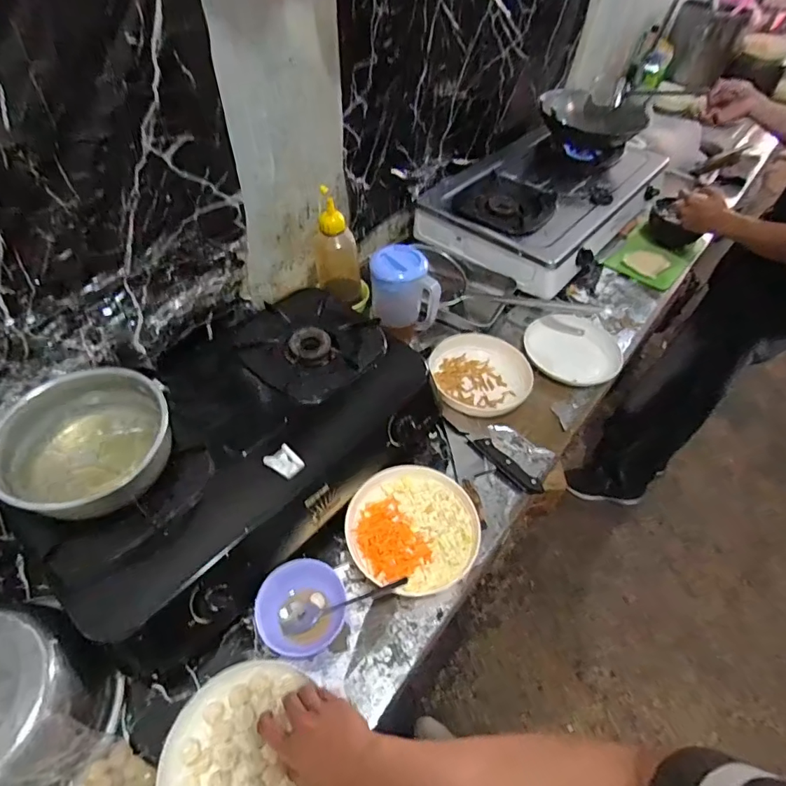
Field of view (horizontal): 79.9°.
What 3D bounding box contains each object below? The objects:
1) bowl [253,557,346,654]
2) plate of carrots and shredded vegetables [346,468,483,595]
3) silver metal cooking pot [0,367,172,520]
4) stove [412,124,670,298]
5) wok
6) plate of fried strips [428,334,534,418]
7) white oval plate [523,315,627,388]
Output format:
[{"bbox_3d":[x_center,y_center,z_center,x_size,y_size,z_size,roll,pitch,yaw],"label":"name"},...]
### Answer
[{"bbox_3d":[-0.119,0.282,0.617,0.107,0.051,0.106,2,50,-2],"label":"bowl"},{"bbox_3d":[0.030,0.194,0.691,0.187,0.032,0.182,2,50,-2],"label":"plate of carrots and shredded vegetables"},{"bbox_3d":[-0.367,0.069,0.581,0.162,0.079,0.188,30,55,21],"label":"silver metal cooking pot"},{"bbox_3d":[0.419,-0.547,1.252,0.417,0.118,0.738,36,57,24],"label":"stove"},{"bbox_3d":[0.560,-0.781,1.321,0.280,0.093,0.248,18,51,12],"label":"wok"},{"bbox_3d":[0.167,-0.035,0.895,0.179,0.050,0.167,2,50,-2],"label":"plate of fried strips"},{"bbox_3d":[0.370,-0.090,0.971,0.209,0.030,0.191,-30,57,-25],"label":"white oval plate"}]

